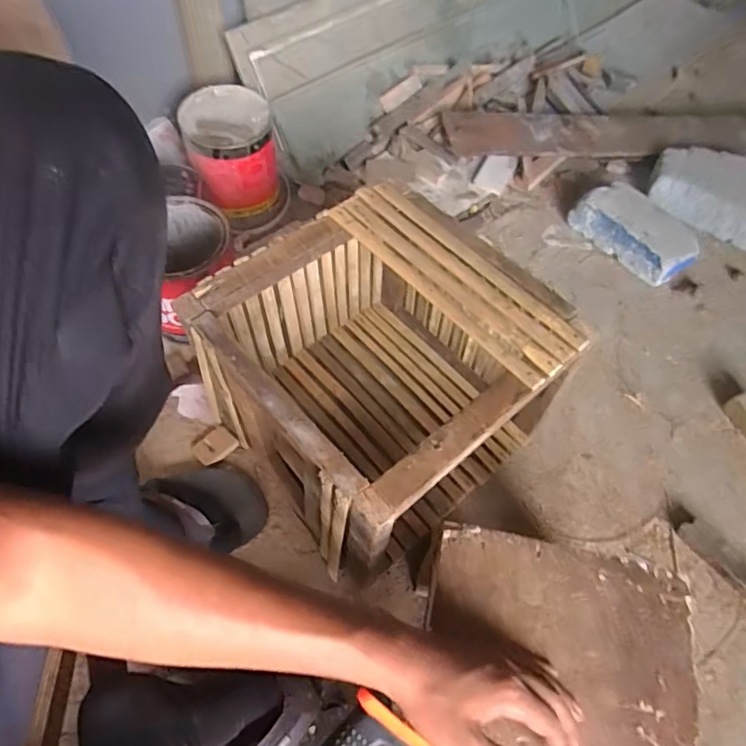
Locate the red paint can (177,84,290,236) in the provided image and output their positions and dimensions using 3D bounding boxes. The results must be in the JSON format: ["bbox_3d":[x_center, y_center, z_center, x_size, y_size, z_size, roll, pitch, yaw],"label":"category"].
[{"bbox_3d":[-0.240,-0.372,0.953,0.154,0.174,0.168,-12,60,-11],"label":"red paint can"}]

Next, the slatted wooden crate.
[{"bbox_3d":[0.012,-0.001,0.660,0.335,0.252,0.321,-37,67,-20],"label":"slatted wooden crate"}]

